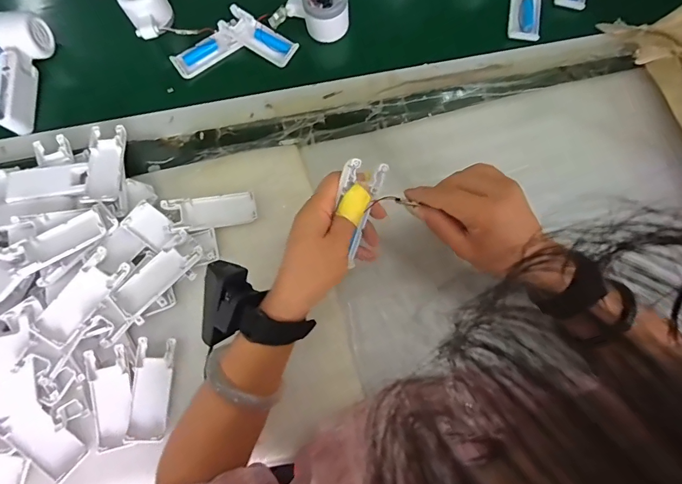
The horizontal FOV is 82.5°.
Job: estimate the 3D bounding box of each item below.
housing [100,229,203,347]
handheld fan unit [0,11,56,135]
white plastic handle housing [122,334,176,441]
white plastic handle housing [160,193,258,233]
[{"bbox_3d":[-0.210,0.047,0.426,0.042,0.027,0.131,41,81,11],"label":"housing"},{"bbox_3d":[-0.441,-0.229,0.524,0.052,0.047,0.164,2,76,3],"label":"handheld fan unit"},{"bbox_3d":[-0.207,0.159,0.420,0.039,0.014,0.105,4,77,4],"label":"white plastic handle housing"},{"bbox_3d":[-0.152,-0.036,0.452,0.101,0.018,0.039,-10,76,0],"label":"white plastic handle housing"}]

